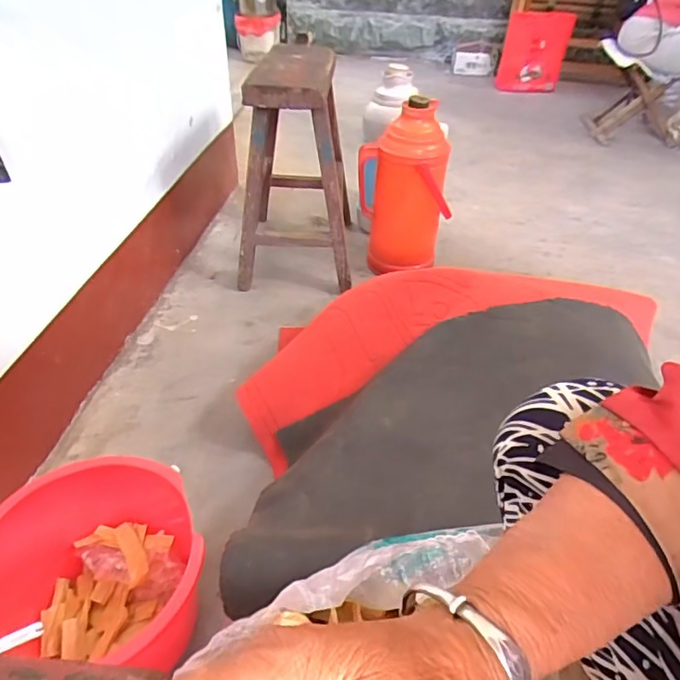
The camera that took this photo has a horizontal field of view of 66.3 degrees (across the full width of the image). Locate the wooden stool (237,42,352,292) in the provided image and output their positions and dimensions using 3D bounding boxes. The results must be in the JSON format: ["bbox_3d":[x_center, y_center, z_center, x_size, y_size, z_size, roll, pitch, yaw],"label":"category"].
[{"bbox_3d":[-0.092,-0.373,1.144,0.239,0.423,0.354,2,41,1],"label":"wooden stool"}]

